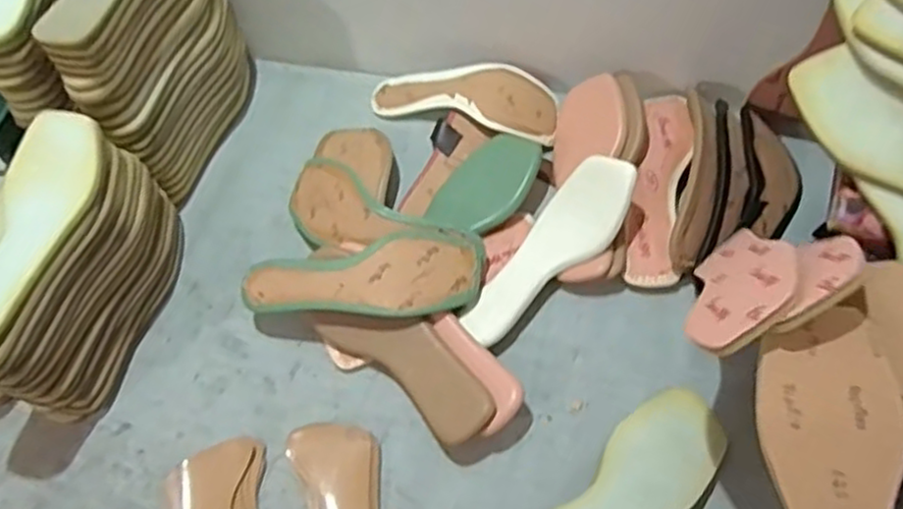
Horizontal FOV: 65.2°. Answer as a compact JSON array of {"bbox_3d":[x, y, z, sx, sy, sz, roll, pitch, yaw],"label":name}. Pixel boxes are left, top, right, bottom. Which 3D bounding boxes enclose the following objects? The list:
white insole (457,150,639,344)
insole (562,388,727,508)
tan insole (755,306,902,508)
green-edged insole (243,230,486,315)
[{"bbox_3d":[0.095,-0.003,0.689,0.077,0.038,0.217,39,86,25],"label":"white insole"},{"bbox_3d":[0.135,0.191,0.564,0.224,0.014,0.077,-32,60,-24],"label":"insole"},{"bbox_3d":[0.226,0.138,0.410,0.078,0.011,0.213,0,68,5],"label":"tan insole"},{"bbox_3d":[-0.083,0.027,0.671,0.233,0.035,0.087,-10,57,-1],"label":"green-edged insole"}]

